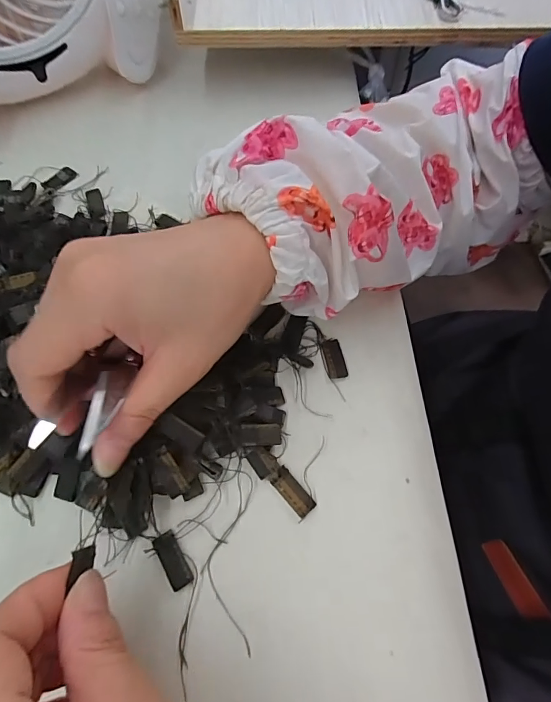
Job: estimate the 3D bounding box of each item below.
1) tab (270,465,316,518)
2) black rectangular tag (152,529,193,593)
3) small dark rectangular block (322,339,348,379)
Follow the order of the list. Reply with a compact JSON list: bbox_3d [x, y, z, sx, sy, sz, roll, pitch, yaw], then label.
[{"bbox_3d":[0.008,0.067,0.197,0.010,0.005,0.023,-38,71,-18],"label":"tab"},{"bbox_3d":[-0.045,0.092,0.184,0.010,0.004,0.024,-30,68,-15],"label":"black rectangular tag"},{"bbox_3d":[0.032,0.004,0.230,0.012,0.004,0.023,-9,65,-6],"label":"small dark rectangular block"}]

